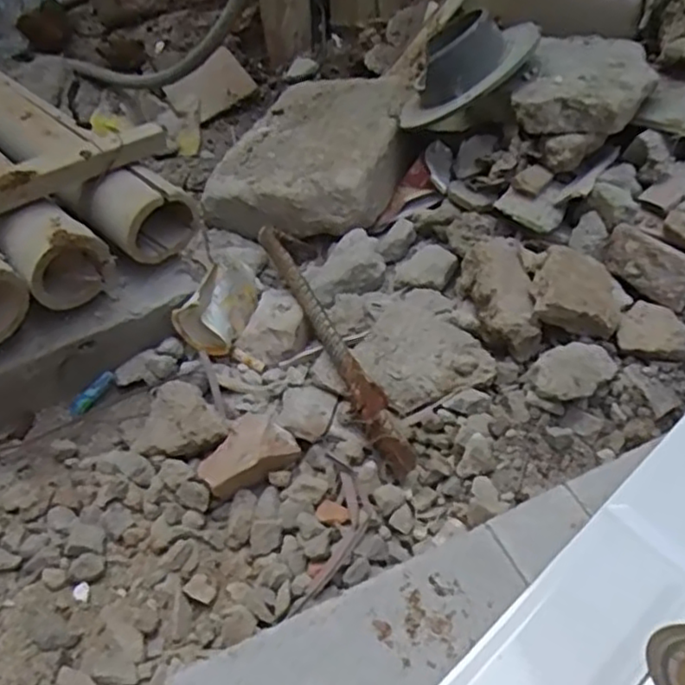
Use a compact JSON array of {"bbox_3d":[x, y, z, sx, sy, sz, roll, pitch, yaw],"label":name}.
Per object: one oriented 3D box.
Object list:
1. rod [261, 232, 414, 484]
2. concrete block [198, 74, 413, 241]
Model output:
[{"bbox_3d":[-0.010,-0.005,0.630,0.027,0.023,0.302,-19,53,-16],"label":"rod"},{"bbox_3d":[-0.029,-0.237,0.827,0.209,0.082,0.268,10,51,7],"label":"concrete block"}]

